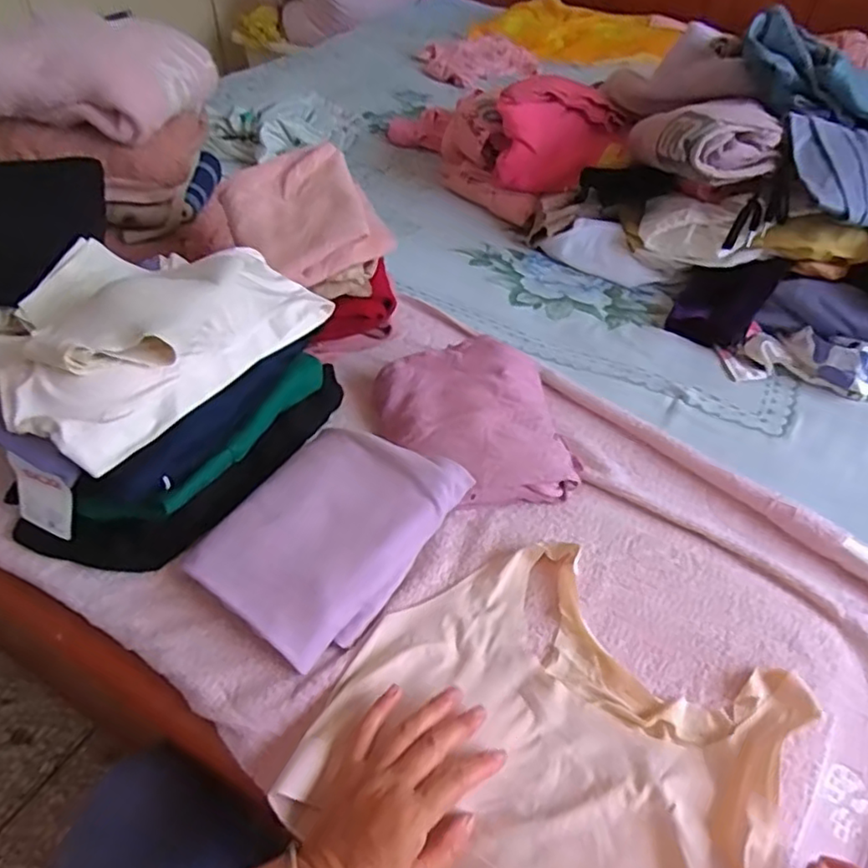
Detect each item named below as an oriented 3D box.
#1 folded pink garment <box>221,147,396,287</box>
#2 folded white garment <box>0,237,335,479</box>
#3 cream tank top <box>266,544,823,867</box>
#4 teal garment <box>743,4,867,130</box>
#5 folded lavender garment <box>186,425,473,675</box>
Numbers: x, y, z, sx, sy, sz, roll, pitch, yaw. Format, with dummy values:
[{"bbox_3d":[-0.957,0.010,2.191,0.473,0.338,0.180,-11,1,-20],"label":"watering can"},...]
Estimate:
[{"bbox_3d":[-0.157,-0.264,0.736,0.146,0.071,0.192,-28,53,-26],"label":"folded pink garment"},{"bbox_3d":[-0.268,-0.109,0.588,0.205,0.076,0.275,27,50,20],"label":"folded white garment"},{"bbox_3d":[0.090,0.230,0.449,0.318,0.036,0.279,28,58,24],"label":"cream tank top"},{"bbox_3d":[0.555,-0.457,0.857,0.305,0.090,0.067,29,48,-1],"label":"teal garment"},{"bbox_3d":[-0.092,0.083,0.556,0.155,0.076,0.205,30,51,23],"label":"folded lavender garment"}]

